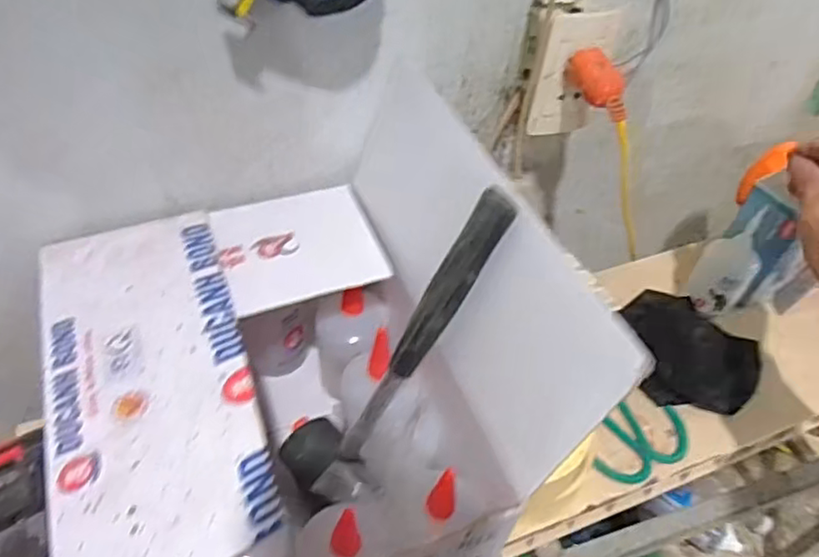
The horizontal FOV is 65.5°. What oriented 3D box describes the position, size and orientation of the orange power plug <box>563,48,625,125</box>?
[{"bbox_3d":[0.163,-0.171,0.559,0.041,0.037,0.061,-3,48,-6],"label":"orange power plug"}]

